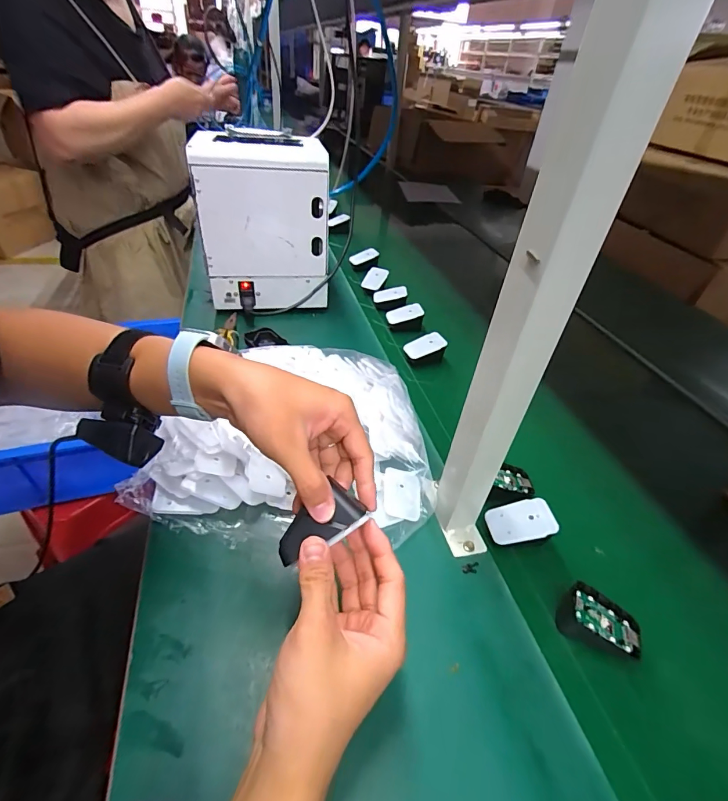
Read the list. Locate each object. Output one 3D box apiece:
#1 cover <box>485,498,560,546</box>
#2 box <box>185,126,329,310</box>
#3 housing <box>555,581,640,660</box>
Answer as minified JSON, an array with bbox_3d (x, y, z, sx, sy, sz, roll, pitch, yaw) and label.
[{"bbox_3d":[0.170,0.131,0.448,0.069,0.004,0.045,-18,48,3],"label":"cover"},{"bbox_3d":[-0.177,-0.318,0.764,0.212,0.284,0.167,0,40,-8],"label":"box"},{"bbox_3d":[0.220,0.206,0.385,0.070,0.034,0.043,23,44,18],"label":"housing"}]

